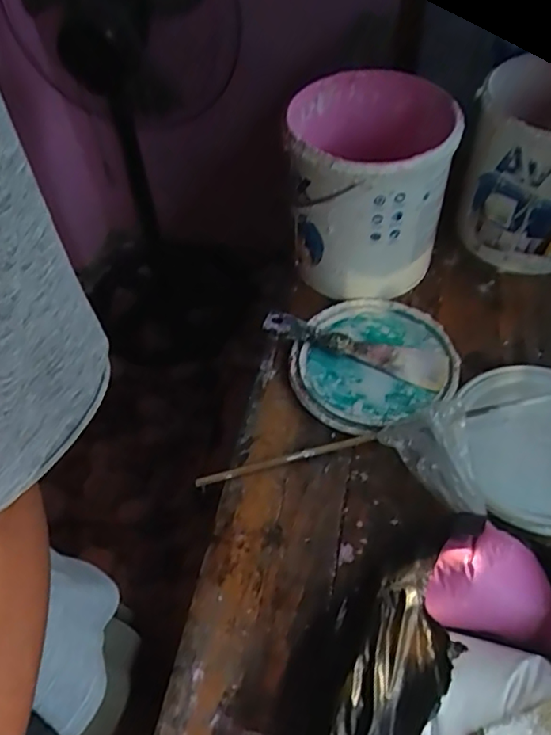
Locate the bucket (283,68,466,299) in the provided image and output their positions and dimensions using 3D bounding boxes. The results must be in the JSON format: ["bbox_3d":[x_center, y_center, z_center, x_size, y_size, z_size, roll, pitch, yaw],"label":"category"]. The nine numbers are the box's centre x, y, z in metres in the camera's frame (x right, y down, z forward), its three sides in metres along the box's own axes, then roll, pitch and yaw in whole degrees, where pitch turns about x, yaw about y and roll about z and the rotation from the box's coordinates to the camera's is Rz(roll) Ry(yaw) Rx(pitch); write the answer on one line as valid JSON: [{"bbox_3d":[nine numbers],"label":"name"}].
[{"bbox_3d":[0.107,-0.207,0.672,0.165,0.183,0.172,-2,53,3],"label":"bucket"}]

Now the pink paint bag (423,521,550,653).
[{"bbox_3d":[0.172,0.165,0.451,0.105,0.039,0.079,7,54,9],"label":"pink paint bag"}]

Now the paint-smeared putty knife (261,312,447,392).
[{"bbox_3d":[0.087,-0.029,0.642,0.200,0.020,0.048,18,57,17],"label":"paint-smeared putty knife"}]

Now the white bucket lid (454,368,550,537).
[{"bbox_3d":[0.267,0.073,0.573,0.164,0.018,0.176,-2,53,3],"label":"white bucket lid"}]

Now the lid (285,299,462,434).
[{"bbox_3d":[0.107,-0.012,0.637,0.169,0.018,0.182,-2,53,3],"label":"lid"}]

